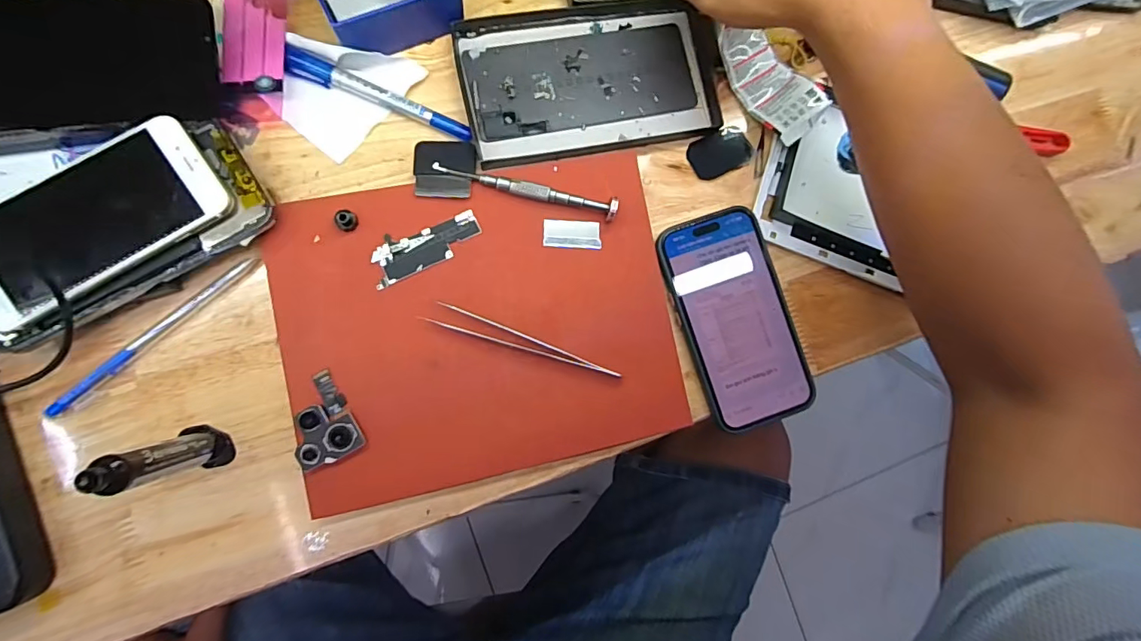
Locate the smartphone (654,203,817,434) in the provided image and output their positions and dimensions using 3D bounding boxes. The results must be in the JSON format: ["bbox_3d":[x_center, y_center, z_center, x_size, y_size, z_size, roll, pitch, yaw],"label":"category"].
[{"bbox_3d":[0.116,-0.002,0.339,0.077,0.012,0.146,-20,90,-10],"label":"smartphone"}]

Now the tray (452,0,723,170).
[{"bbox_3d":[0.018,-0.174,0.344,0.183,0.011,0.103,-13,89,-9],"label":"tray"}]

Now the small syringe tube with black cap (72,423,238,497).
[{"bbox_3d":[-0.211,0.074,0.250,0.025,0.090,0.024,-11,88,-9],"label":"small syringe tube with black cap"}]

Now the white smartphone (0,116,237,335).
[{"bbox_3d":[-0.263,-0.055,0.268,0.131,0.013,0.067,-35,89,-10],"label":"white smartphone"}]

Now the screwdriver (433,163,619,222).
[{"bbox_3d":[-0.029,-0.085,0.321,0.121,0.015,0.013,10,85,-8],"label":"screwdriver"}]

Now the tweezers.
[{"bbox_3d":[-0.030,0.012,0.316,0.132,0.004,0.014,17,86,-7],"label":"tweezers"}]

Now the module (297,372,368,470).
[{"bbox_3d":[-0.152,0.061,0.294,0.037,0.012,0.051,-27,91,-9],"label":"module"}]

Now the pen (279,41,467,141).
[{"bbox_3d":[-0.124,-0.144,0.316,0.121,0.009,0.015,21,84,-7],"label":"pen"}]

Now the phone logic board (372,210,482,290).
[{"bbox_3d":[-0.093,-0.048,0.313,0.071,0.004,0.026,-26,91,-9],"label":"phone logic board"}]

